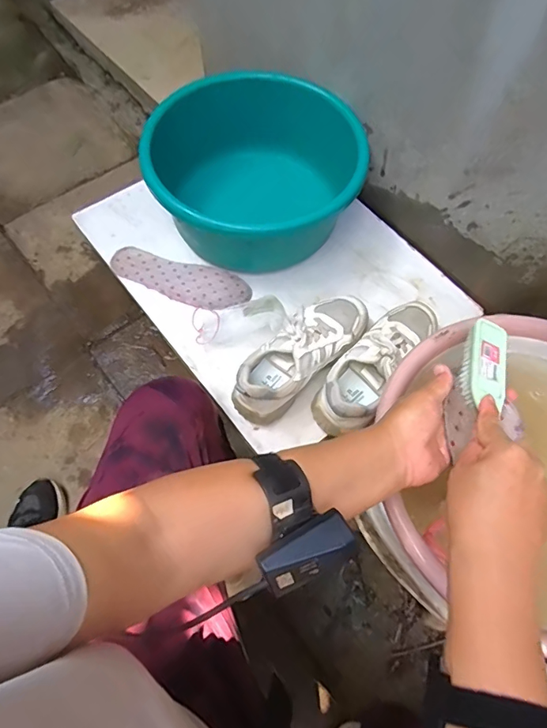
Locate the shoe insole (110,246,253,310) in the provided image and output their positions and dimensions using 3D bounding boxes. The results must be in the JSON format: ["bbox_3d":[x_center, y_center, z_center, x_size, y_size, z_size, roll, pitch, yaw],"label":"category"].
[{"bbox_3d":[-0.157,-0.143,0.787,0.239,0.011,0.078,16,68,7],"label":"shoe insole"}]

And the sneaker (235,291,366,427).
[{"bbox_3d":[0.042,-0.022,0.677,0.088,0.090,0.249,39,72,16],"label":"sneaker"}]

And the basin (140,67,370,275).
[{"bbox_3d":[-0.028,-0.302,0.803,0.333,0.200,0.276,-7,66,-3],"label":"basin"}]

